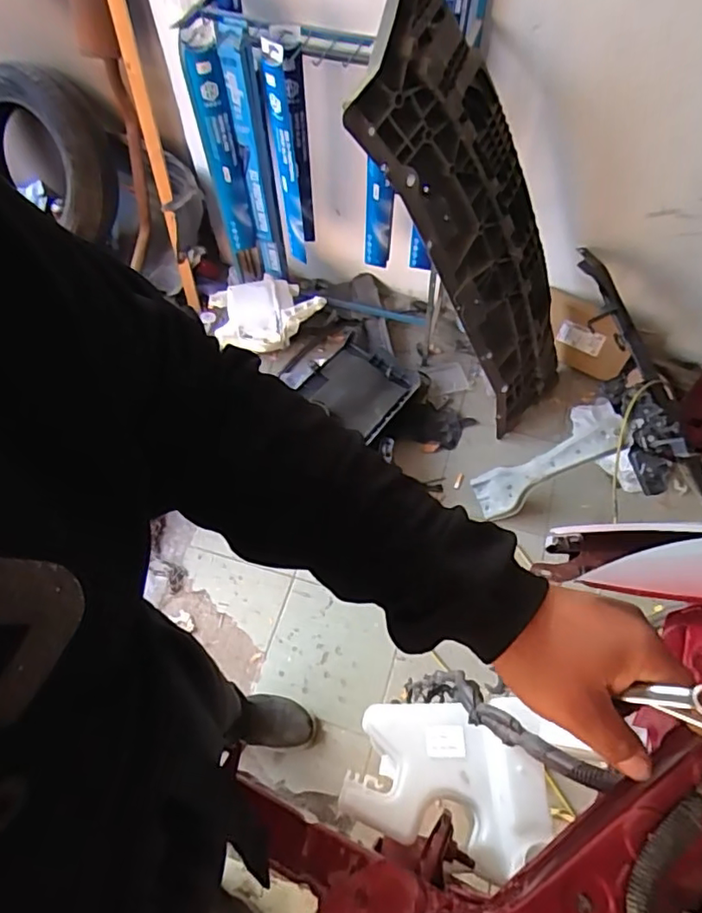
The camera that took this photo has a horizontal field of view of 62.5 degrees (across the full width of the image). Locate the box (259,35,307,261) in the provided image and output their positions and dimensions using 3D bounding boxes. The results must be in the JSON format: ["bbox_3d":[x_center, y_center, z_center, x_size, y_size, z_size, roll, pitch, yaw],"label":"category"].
[{"bbox_3d":[-0.154,-0.686,1.396,0.052,0.547,0.073,-10,62,-5],"label":"box"}]

